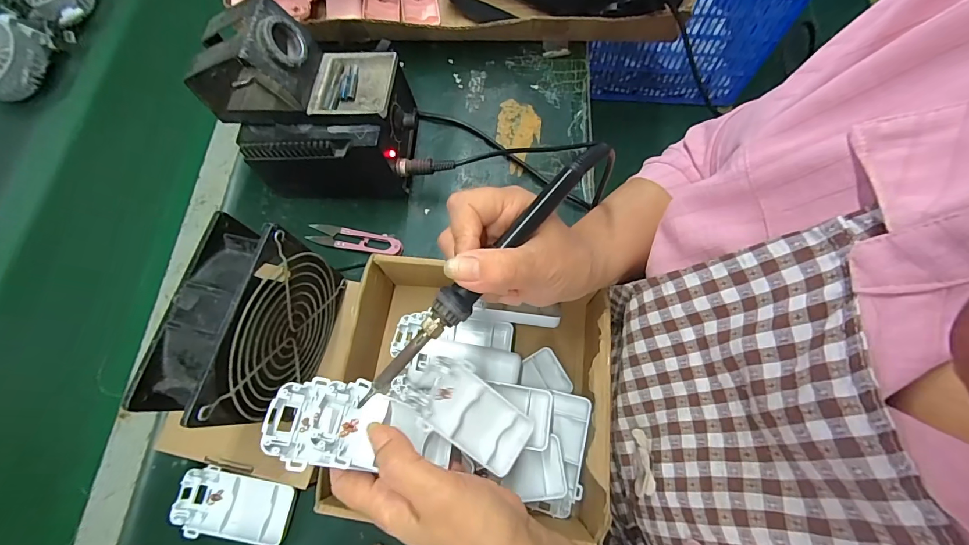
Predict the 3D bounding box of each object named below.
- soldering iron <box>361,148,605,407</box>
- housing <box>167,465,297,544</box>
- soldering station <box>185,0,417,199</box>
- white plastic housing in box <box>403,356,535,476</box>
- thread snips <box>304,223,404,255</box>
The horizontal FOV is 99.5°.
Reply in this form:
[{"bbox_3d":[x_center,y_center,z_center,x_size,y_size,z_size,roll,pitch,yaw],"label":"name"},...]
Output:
[{"bbox_3d":[0.004,-0.004,0.240,0.018,0.016,0.205,42,84,15],"label":"soldering iron"},{"bbox_3d":[-0.209,0.195,0.342,0.094,0.015,0.046,7,70,5],"label":"housing"},{"bbox_3d":[-0.161,-0.148,0.386,0.174,0.159,0.100,4,70,4],"label":"soldering station"},{"bbox_3d":[-0.008,0.100,0.288,0.094,0.018,0.046,41,75,-11],"label":"white plastic housing in box"},{"bbox_3d":[-0.134,-0.035,0.424,0.103,0.009,0.023,11,71,6],"label":"thread snips"}]

